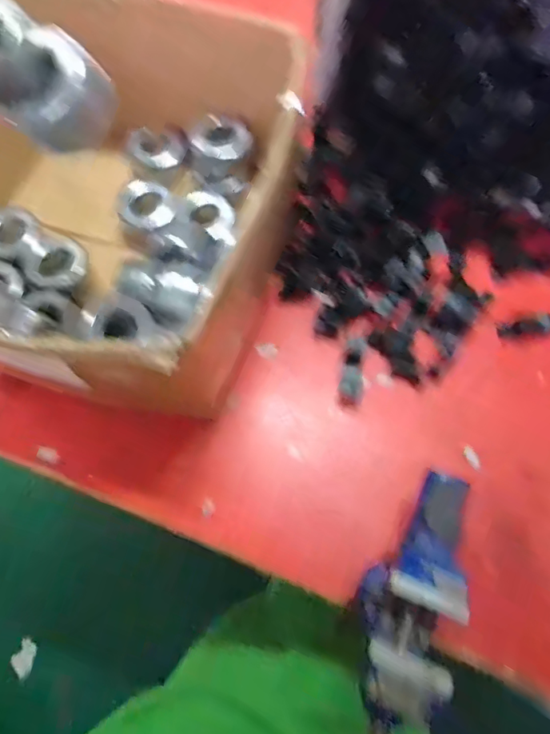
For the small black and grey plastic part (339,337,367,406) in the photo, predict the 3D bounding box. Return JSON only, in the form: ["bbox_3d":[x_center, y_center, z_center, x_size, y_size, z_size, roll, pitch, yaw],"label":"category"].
[{"bbox_3d":[0.079,0.005,0.519,0.023,0.013,0.067,7,69,2],"label":"small black and grey plastic part"}]

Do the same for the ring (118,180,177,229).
[{"bbox_3d":[-0.137,-0.170,0.545,0.053,0.030,0.056,-21,71,-8],"label":"ring"}]

